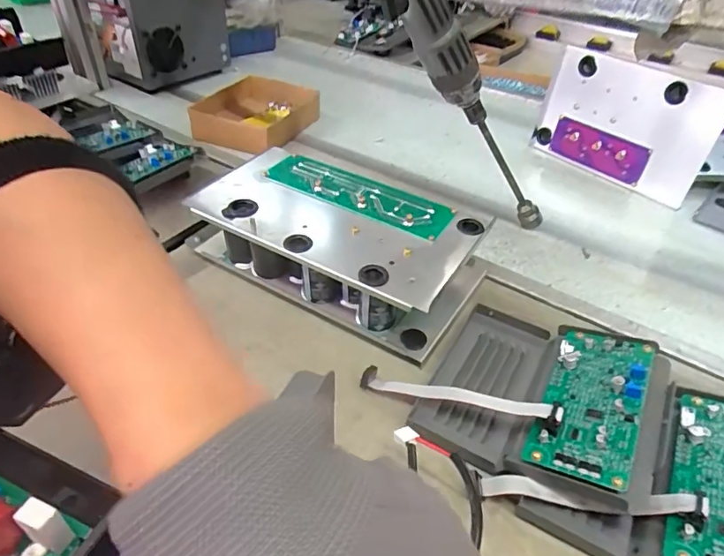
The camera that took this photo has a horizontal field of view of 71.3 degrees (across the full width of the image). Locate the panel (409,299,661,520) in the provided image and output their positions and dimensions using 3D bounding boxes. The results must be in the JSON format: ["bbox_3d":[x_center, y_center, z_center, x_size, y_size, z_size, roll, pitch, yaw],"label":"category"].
[{"bbox_3d":[0.143,0.086,0.403,0.160,0.052,0.159,21,44,20],"label":"panel"}]

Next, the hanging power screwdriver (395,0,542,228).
[{"bbox_3d":[0.095,-0.176,0.470,0.053,0.421,0.054,-36,44,9],"label":"hanging power screwdriver"}]

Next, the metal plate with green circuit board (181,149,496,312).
[{"bbox_3d":[-0.026,-0.062,0.500,0.269,0.014,0.144,22,44,21],"label":"metal plate with green circuit board"}]

